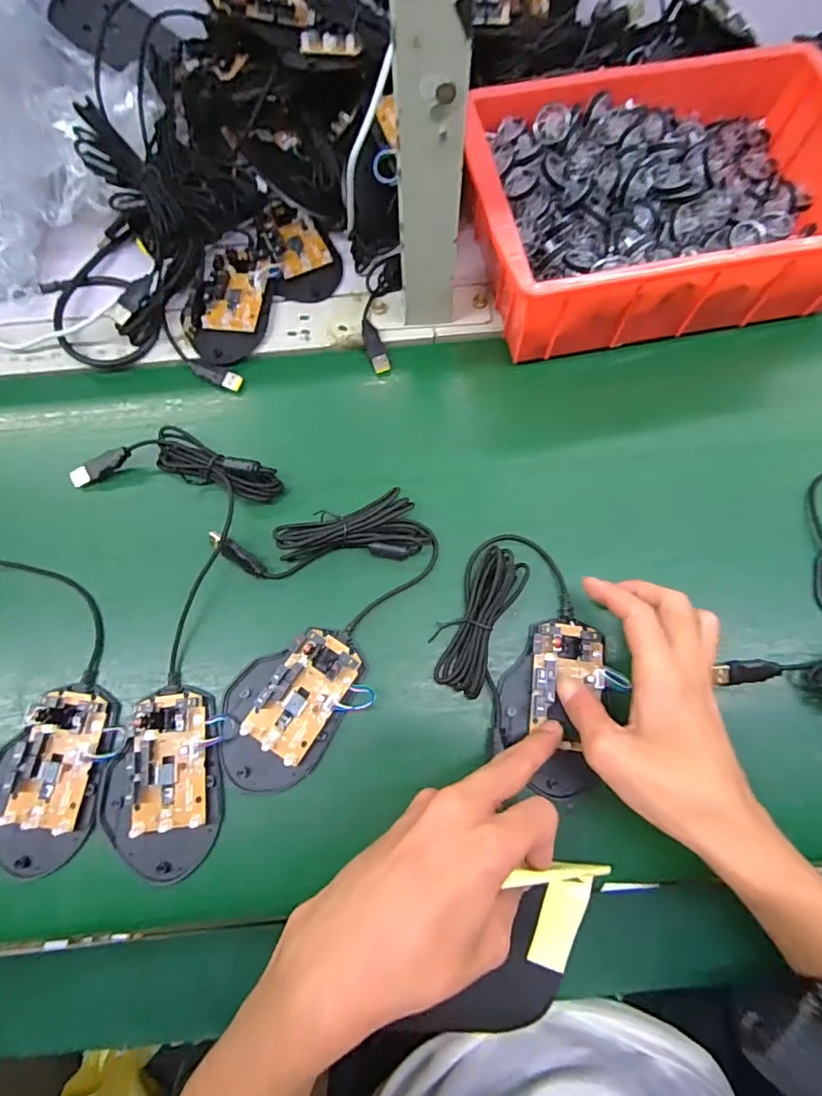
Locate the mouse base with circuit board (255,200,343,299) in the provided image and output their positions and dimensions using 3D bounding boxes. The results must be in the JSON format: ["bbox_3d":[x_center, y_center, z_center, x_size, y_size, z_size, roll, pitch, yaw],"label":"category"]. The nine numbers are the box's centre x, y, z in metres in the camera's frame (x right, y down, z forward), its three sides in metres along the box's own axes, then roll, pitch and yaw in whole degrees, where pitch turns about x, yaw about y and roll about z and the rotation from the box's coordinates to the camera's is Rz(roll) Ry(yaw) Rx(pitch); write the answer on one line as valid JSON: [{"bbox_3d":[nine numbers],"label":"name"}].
[{"bbox_3d":[-0.096,-0.258,0.450,0.063,0.019,0.093,-16,73,-3],"label":"mouse base with circuit board"}]

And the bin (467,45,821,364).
[{"bbox_3d":[0.193,-0.277,0.413,0.291,0.078,0.206,-11,72,-2],"label":"bin"}]

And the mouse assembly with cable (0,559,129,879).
[{"bbox_3d":[-0.278,0.061,0.349,0.109,0.034,0.292,-29,74,-7],"label":"mouse assembly with cable"}]

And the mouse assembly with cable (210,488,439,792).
[{"bbox_3d":[-0.056,0.056,0.348,0.154,0.019,0.169,-10,72,-1],"label":"mouse assembly with cable"}]

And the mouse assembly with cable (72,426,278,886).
[{"bbox_3d":[-0.177,0.056,0.351,0.141,0.019,0.288,1,72,2],"label":"mouse assembly with cable"}]

